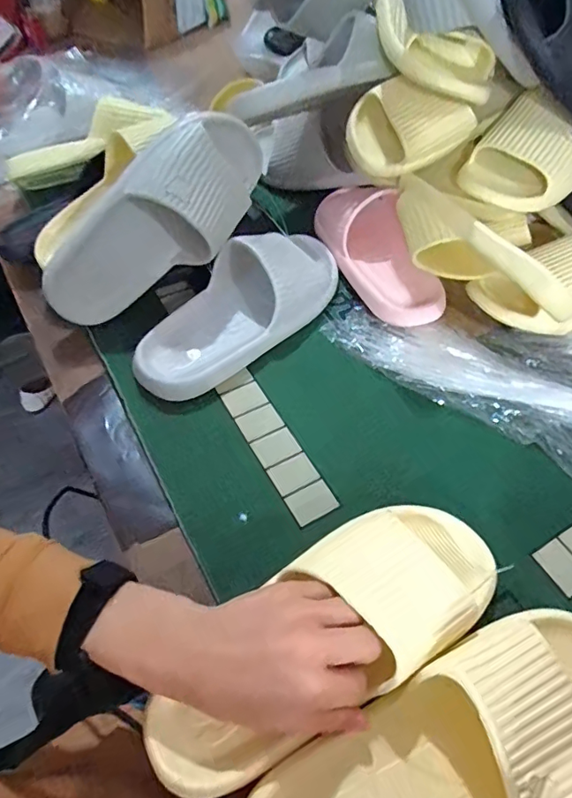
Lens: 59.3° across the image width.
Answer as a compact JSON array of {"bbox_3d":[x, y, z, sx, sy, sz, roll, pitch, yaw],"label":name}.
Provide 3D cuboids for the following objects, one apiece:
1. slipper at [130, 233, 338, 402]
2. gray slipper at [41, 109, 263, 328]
[{"bbox_3d":[-0.043,-0.103,0.526,0.101,0.063,0.270,39,62,22],"label":"slipper"},{"bbox_3d":[-0.127,-0.172,0.508,0.262,0.104,0.071,-40,62,7],"label":"gray slipper"}]

